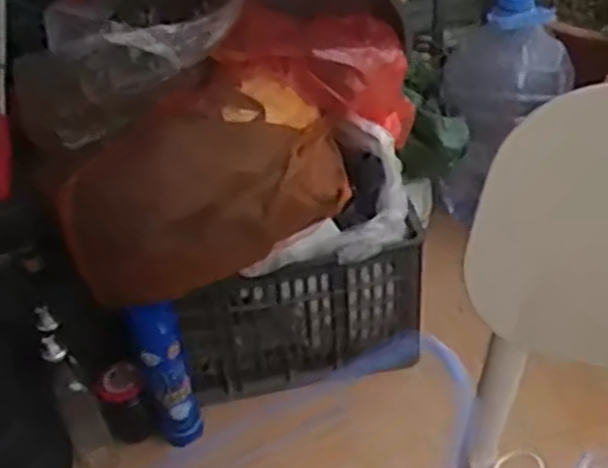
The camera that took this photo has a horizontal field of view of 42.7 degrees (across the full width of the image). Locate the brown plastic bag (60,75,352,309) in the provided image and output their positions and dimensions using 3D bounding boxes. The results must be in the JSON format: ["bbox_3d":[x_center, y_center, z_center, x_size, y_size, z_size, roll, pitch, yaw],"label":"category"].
[{"bbox_3d":[-0.108,-0.057,0.938,0.311,0.184,0.191,-8,39,-2],"label":"brown plastic bag"}]

